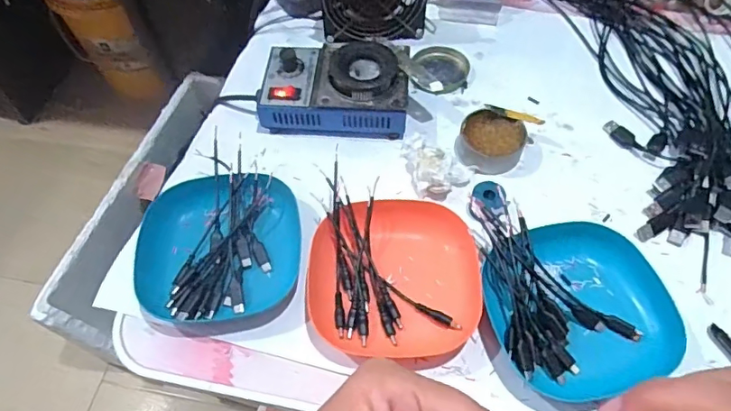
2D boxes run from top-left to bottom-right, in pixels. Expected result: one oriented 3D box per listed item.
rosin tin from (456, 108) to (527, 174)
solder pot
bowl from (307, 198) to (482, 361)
[{"bbox_3d":[0.125,-0.063,0.520,0.063,0.025,0.061,-1,58,2],"label":"rosin tin"},{"bbox_3d":[-0.030,-0.124,0.539,0.151,0.053,0.096,7,59,6],"label":"solder pot"},{"bbox_3d":[0.024,0.057,0.441,0.137,0.028,0.134,-3,58,0],"label":"bowl"}]

